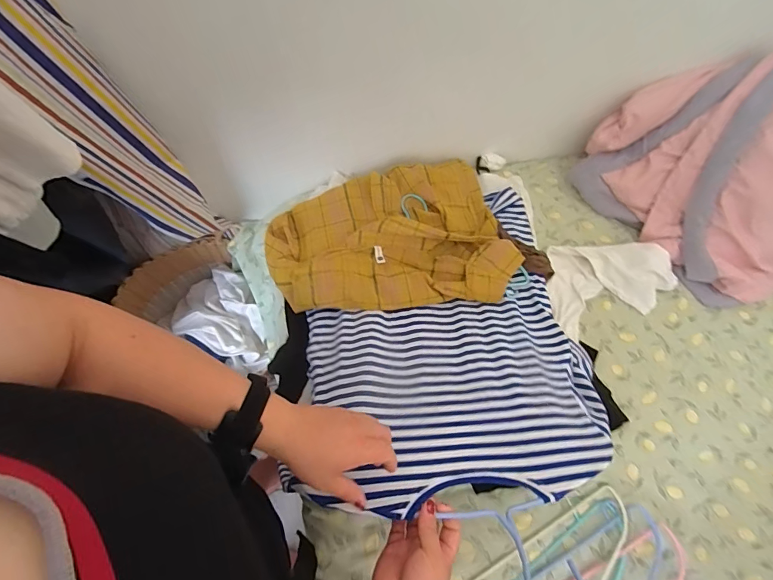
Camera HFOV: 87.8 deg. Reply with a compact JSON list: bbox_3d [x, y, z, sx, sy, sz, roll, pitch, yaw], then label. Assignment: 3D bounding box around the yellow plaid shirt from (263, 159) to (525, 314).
[{"bbox_3d":[0.001,-0.112,0.776,0.452,0.085,0.315,-8,67,-6],"label":"yellow plaid shirt"}]

